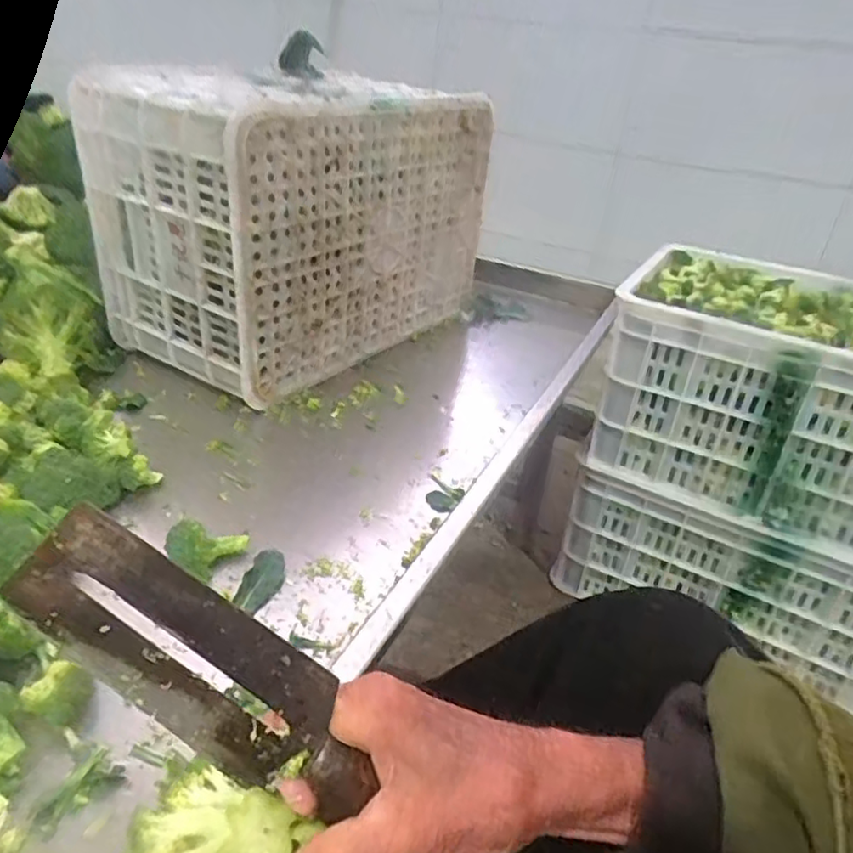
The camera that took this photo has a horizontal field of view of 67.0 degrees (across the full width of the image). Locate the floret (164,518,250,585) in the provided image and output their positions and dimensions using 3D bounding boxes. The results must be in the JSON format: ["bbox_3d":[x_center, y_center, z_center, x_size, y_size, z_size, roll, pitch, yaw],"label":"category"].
[{"bbox_3d":[-0.195,0.105,0.564,0.053,0.037,0.062,21,34,23],"label":"floret"}]

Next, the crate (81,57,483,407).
[{"bbox_3d":[-0.143,-0.275,0.904,0.264,0.355,0.528,29,38,33],"label":"crate"}]

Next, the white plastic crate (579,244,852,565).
[{"bbox_3d":[0.527,-0.041,0.944,0.488,0.279,0.334,20,34,21],"label":"white plastic crate"}]

